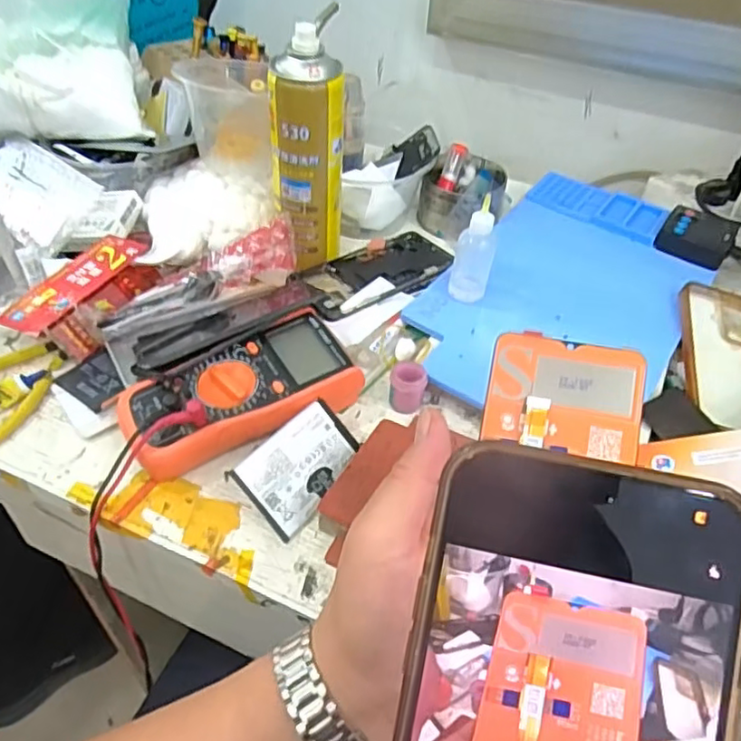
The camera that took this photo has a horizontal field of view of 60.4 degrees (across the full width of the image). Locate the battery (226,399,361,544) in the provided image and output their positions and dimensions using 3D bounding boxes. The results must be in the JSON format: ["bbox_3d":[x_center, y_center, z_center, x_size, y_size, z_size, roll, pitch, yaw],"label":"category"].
[{"bbox_3d":[-0.050,0.069,0.467,0.060,0.006,0.095,49,57,-5],"label":"battery"}]

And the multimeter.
[{"bbox_3d":[-0.101,0.020,0.503,0.177,0.051,0.087,-23,51,-24],"label":"multimeter"}]

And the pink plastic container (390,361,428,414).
[{"bbox_3d":[0.031,0.014,0.528,0.030,0.032,0.029,2,45,-2],"label":"pink plastic container"}]

